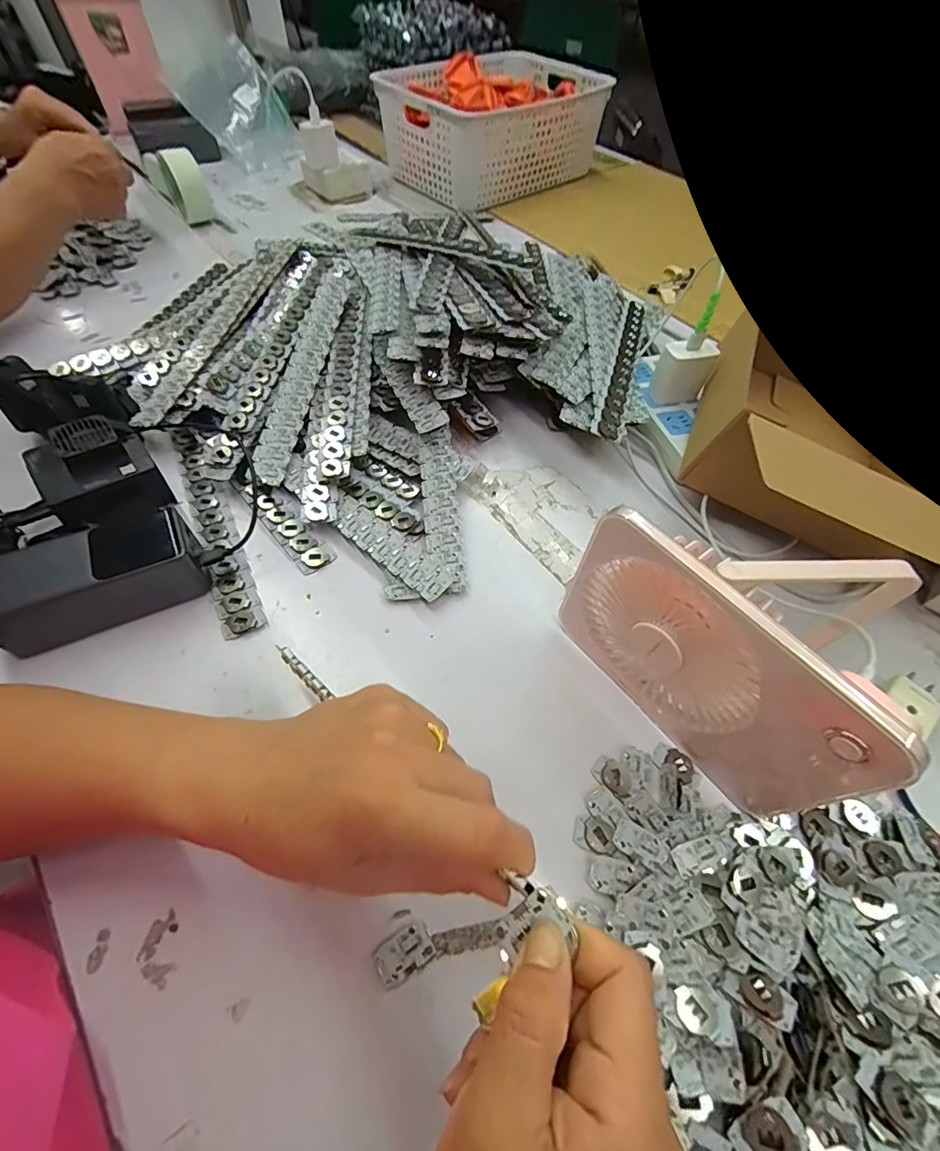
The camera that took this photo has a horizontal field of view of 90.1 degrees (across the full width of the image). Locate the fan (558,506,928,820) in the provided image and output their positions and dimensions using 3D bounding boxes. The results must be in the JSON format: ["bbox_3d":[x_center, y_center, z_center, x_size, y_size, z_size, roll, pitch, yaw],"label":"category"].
[{"bbox_3d":[0.167,0.037,0.287,0.109,0.134,0.188,-33,64,-22],"label":"fan"}]

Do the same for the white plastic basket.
[{"bbox_3d":[0.043,-0.771,0.810,0.347,0.121,0.267,-36,66,-24],"label":"white plastic basket"}]

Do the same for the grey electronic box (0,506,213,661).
[{"bbox_3d":[-0.263,0.000,0.333,0.130,0.052,0.062,-22,61,-17],"label":"grey electronic box"}]

